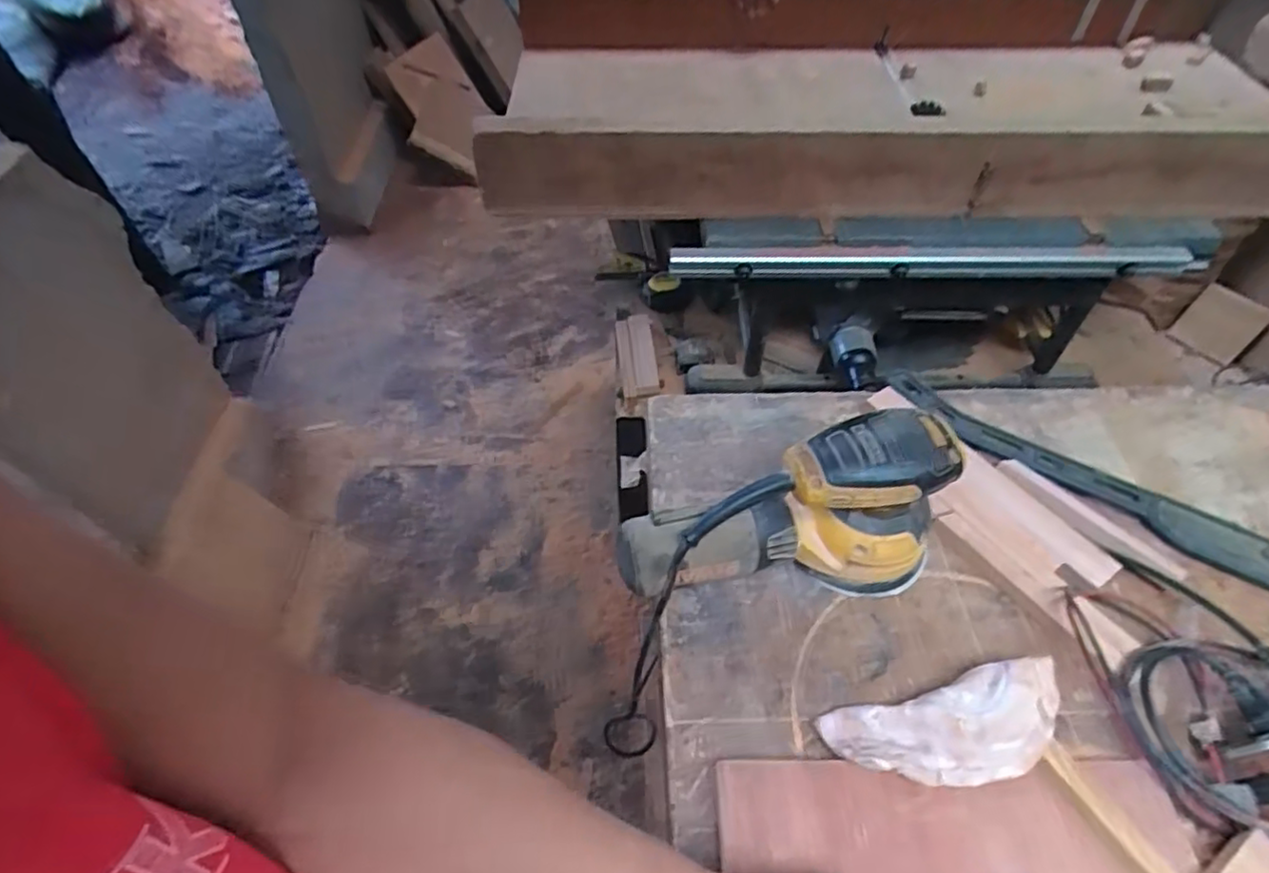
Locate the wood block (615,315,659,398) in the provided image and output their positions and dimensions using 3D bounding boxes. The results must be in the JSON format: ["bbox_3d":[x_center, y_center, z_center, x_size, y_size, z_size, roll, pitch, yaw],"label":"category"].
[{"bbox_3d":[0.004,-0.142,1.162,0.061,0.029,0.153,-4,64,-5],"label":"wood block"}]

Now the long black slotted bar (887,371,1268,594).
[{"bbox_3d":[0.418,0.039,0.617,0.384,0.022,0.055,28,54,21],"label":"long black slotted bar"}]

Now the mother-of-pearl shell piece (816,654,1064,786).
[{"bbox_3d":[0.219,0.203,0.463,0.159,0.033,0.067,-9,50,-9],"label":"mother-of-pearl shell piece"}]

